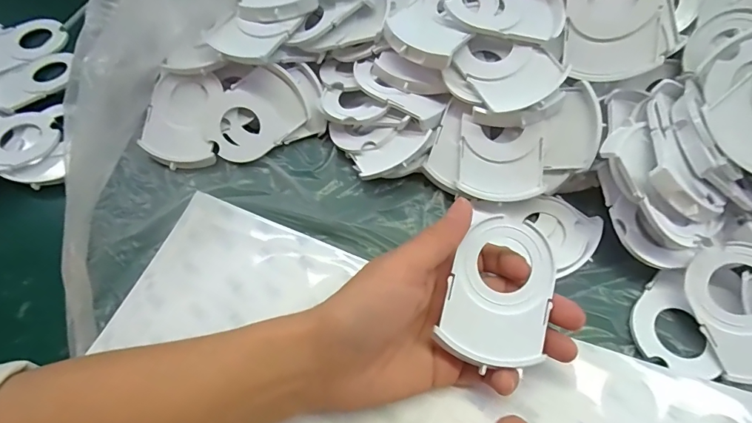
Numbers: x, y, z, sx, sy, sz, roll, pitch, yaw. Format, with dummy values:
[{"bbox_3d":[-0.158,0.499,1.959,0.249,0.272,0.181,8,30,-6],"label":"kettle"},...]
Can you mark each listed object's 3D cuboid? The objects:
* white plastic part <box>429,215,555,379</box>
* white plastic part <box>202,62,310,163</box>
[{"bbox_3d":[0.065,0.041,0.218,0.052,0.004,0.075,13,81,0],"label":"white plastic part"},{"bbox_3d":[-0.092,-0.074,0.319,0.076,0.006,0.054,-39,92,0],"label":"white plastic part"}]

